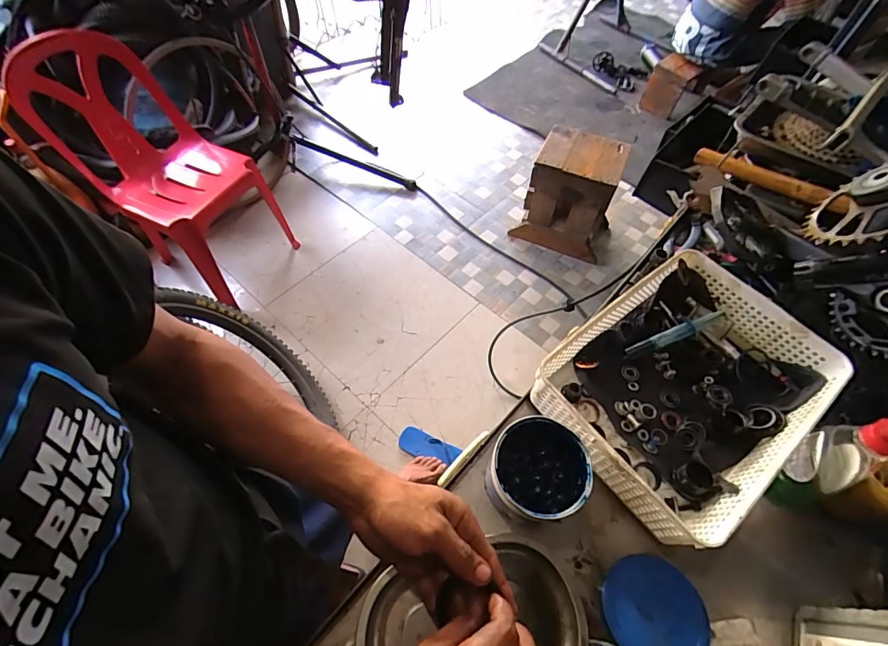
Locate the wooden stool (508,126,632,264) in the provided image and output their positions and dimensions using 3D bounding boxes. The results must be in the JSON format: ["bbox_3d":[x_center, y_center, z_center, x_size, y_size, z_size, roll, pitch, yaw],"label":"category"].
[{"bbox_3d":[0.519,-0.522,1.734,0.360,0.427,0.241,22,60,12],"label":"wooden stool"}]

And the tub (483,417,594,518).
[{"bbox_3d":[0.102,0.167,0.479,0.099,0.091,0.100,1,58,-1],"label":"tub"}]

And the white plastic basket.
[{"bbox_3d":[0.303,0.076,0.541,0.327,0.085,0.249,-33,64,-20],"label":"white plastic basket"}]

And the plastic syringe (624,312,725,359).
[{"bbox_3d":[0.315,0.016,0.584,0.137,0.017,0.026,-24,63,5],"label":"plastic syringe"}]

